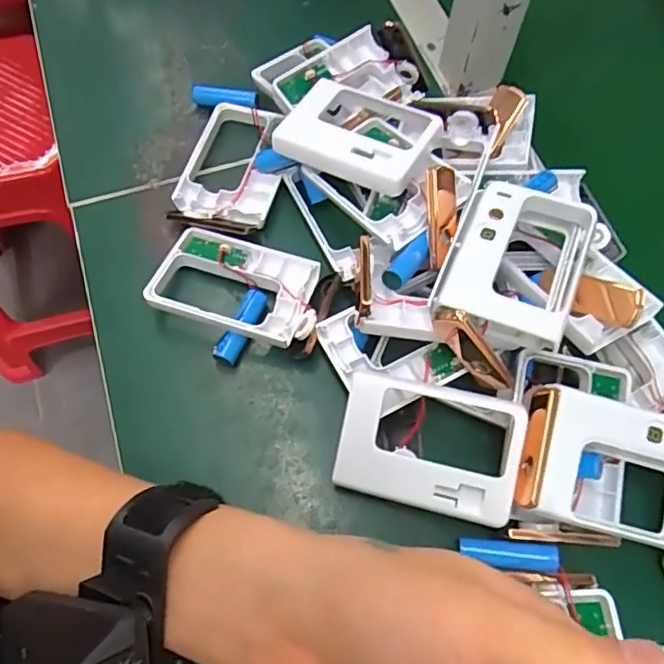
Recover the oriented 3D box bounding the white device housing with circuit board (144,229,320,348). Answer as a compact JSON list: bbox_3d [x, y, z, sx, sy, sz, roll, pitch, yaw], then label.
[{"bbox_3d":[-0.059,-0.028,0.363,0.102,0.025,0.067,15,66,7],"label":"white device housing with circuit board"}]

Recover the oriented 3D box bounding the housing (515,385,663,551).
[{"bbox_3d":[0.147,0.071,0.298,0.099,0.031,0.065,16,84,-5],"label":"housing"}]

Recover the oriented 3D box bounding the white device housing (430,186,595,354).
[{"bbox_3d":[0.102,-0.037,0.322,0.068,0.032,0.093,21,67,9],"label":"white device housing"}]

